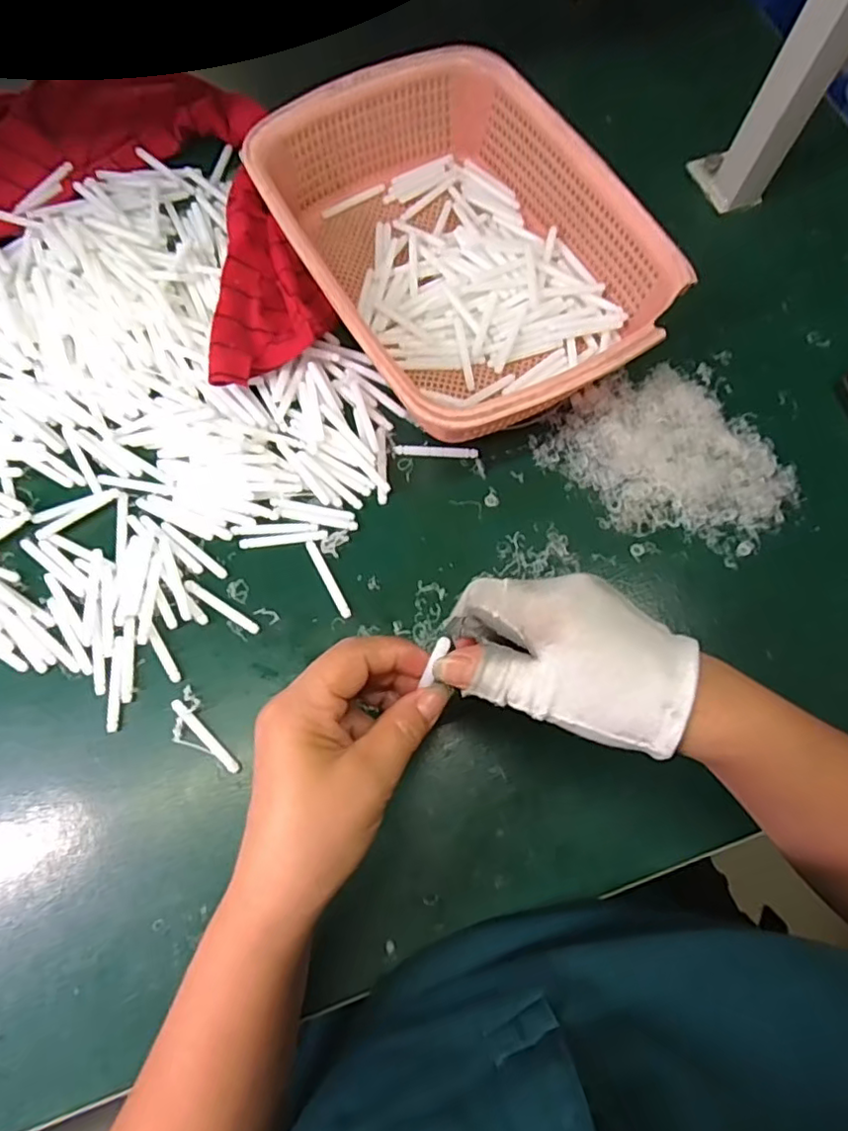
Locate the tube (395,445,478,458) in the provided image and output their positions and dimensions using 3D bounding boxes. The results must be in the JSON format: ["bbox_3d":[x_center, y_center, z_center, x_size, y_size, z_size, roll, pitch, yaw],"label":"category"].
[{"bbox_3d":[0.009,-0.082,0.432,0.059,0.006,0.007,4,73,0],"label":"tube"}]

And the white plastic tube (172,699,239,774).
[{"bbox_3d":[-0.135,0.105,0.371,0.007,0.004,0.058,-42,78,-12],"label":"white plastic tube"}]

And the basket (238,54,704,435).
[{"bbox_3d":[0.026,-0.224,0.438,0.213,0.075,0.288,-30,76,-10],"label":"basket"}]

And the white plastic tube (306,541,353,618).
[{"bbox_3d":[-0.064,0.008,0.403,0.007,0.004,0.059,-27,75,-9],"label":"white plastic tube"}]

